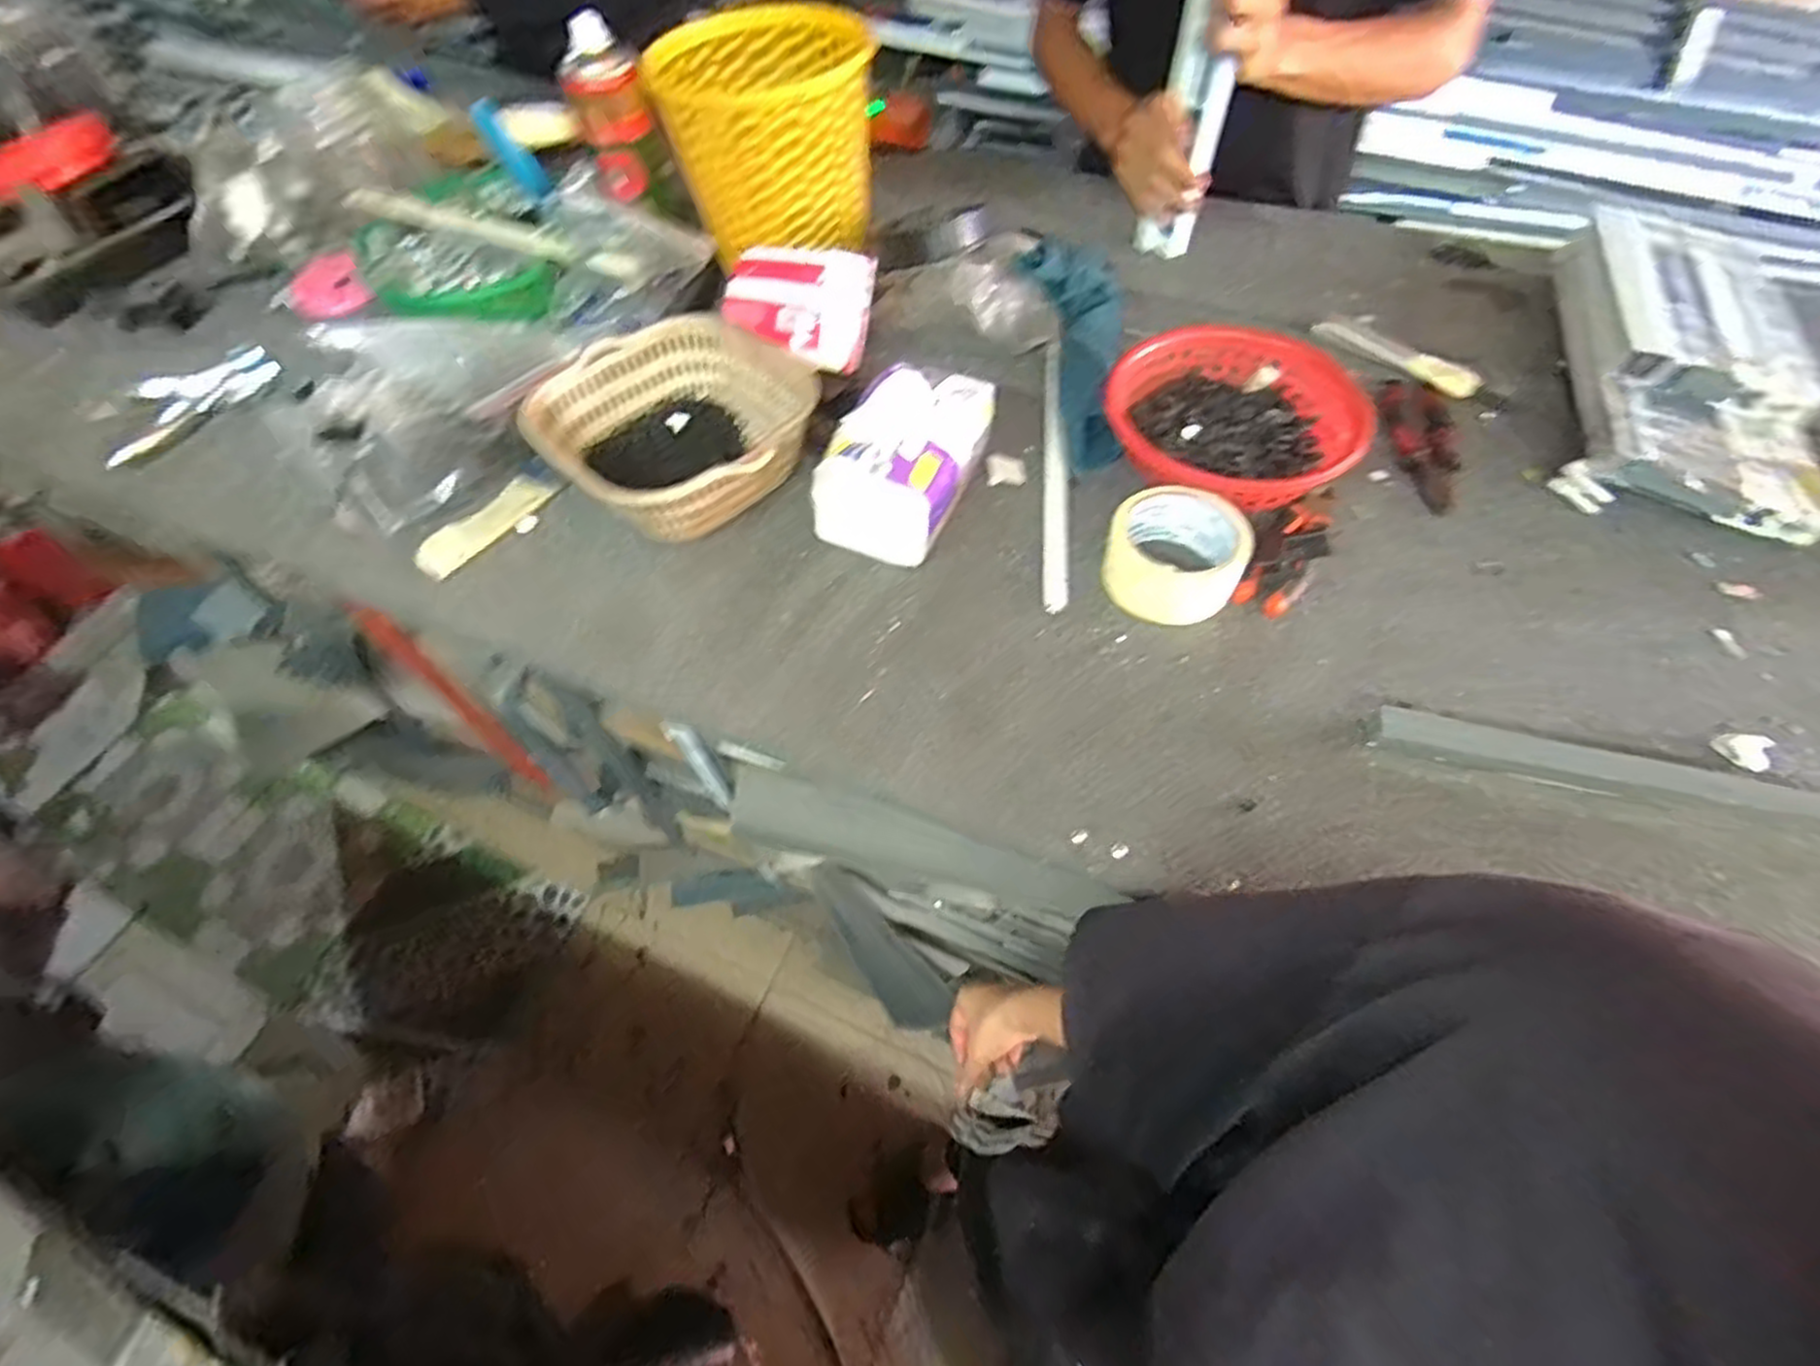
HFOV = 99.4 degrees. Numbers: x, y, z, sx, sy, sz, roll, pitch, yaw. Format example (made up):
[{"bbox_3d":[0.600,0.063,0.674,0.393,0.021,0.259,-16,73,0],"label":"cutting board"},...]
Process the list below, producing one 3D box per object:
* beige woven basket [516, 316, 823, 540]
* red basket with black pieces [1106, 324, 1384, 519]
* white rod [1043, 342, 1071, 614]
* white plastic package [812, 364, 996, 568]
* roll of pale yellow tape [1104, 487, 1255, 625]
[{"bbox_3d":[-0.180,-0.203,0.638,0.212,0.086,0.207,38,65,23],"label":"beige woven basket"},{"bbox_3d":[0.257,-0.210,0.626,0.180,0.064,0.184,29,62,19],"label":"red basket with black pieces"},{"bbox_3d":[0.125,-0.187,0.660,0.020,0.014,0.314,4,57,4],"label":"white rod"},{"bbox_3d":[-0.001,-0.180,0.600,0.096,0.094,0.142,22,60,15],"label":"white plastic package"},{"bbox_3d":[0.195,-0.098,0.575,0.094,0.044,0.092,-1,57,1],"label":"roll of pale yellow tape"}]

